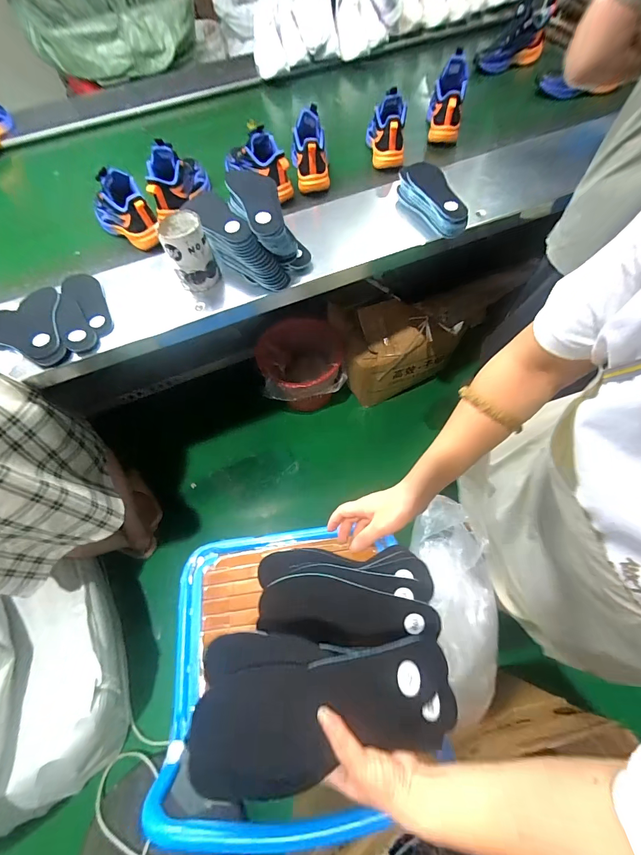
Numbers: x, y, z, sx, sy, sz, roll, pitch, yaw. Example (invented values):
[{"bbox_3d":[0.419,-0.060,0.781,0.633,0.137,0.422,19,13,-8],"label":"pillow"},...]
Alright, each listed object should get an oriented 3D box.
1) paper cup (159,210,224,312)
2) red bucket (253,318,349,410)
[{"bbox_3d":[-0.260,-0.340,0.708,0.083,0.150,0.096,-27,63,-10],"label":"paper cup"},{"bbox_3d":[-0.062,-0.201,1.228,0.301,0.283,0.266,-10,62,-1],"label":"red bucket"}]

